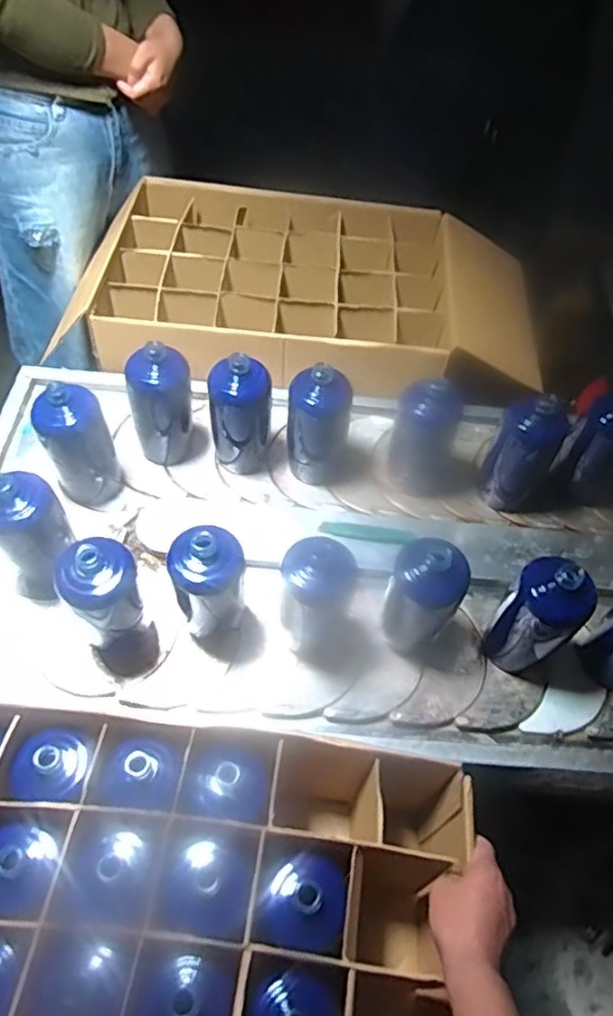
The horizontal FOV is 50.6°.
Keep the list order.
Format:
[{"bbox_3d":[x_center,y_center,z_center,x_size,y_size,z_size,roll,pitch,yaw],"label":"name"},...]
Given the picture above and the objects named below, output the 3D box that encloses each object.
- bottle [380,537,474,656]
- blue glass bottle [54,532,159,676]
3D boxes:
[{"bbox_3d":[0.129,0.105,0.734,0.085,0.177,0.074,30,60,15],"label":"bottle"},{"bbox_3d":[-0.211,0.114,0.710,0.073,0.195,0.078,2,57,-3],"label":"blue glass bottle"}]

